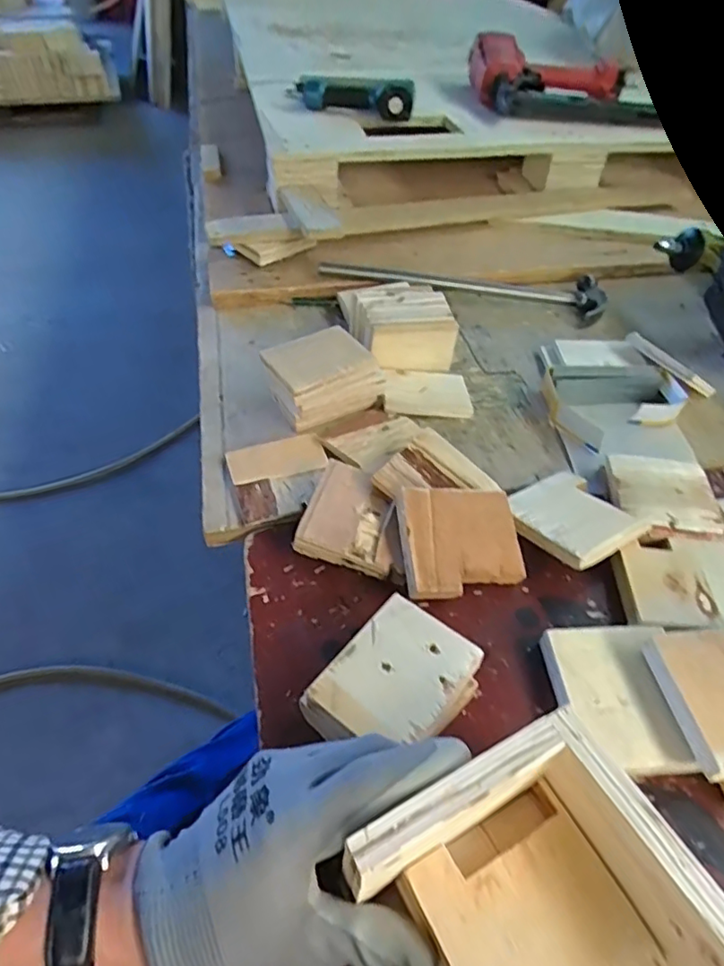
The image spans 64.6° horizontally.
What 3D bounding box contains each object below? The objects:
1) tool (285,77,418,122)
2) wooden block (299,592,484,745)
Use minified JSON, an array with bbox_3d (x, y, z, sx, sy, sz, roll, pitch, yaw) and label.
[{"bbox_3d":[-0.020,-0.600,0.888,0.209,0.041,0.051,13,49,8],"label":"tool"},{"bbox_3d":[0.019,0.131,0.360,0.075,0.043,0.099,33,54,25],"label":"wooden block"}]

